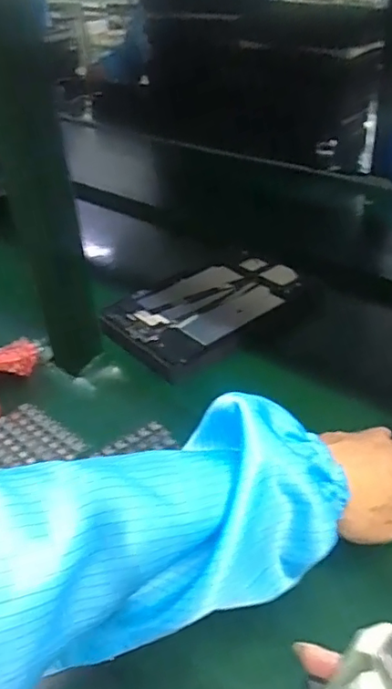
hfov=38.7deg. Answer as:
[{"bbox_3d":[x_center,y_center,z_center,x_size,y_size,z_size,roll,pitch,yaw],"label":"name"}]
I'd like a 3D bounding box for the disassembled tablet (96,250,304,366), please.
[{"bbox_3d":[0.014,-0.056,0.681,0.237,0.015,0.152,-32,44,-33],"label":"disassembled tablet"}]

